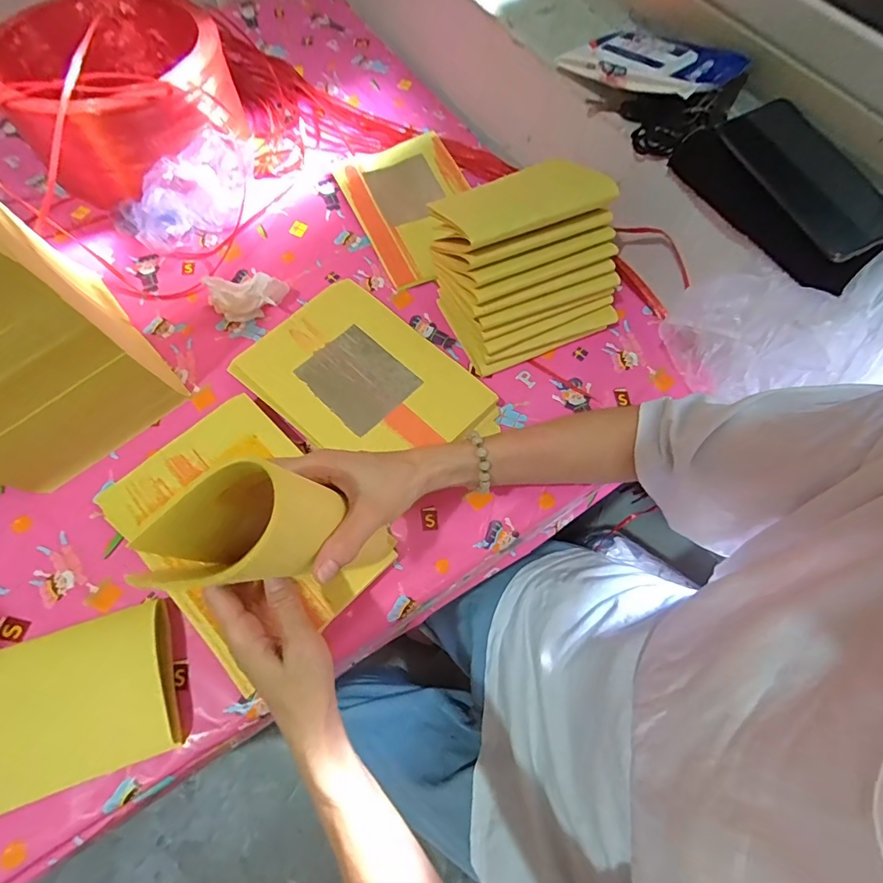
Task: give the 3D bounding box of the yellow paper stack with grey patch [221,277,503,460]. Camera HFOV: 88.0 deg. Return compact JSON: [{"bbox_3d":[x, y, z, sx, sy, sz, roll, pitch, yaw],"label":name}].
[{"bbox_3d":[-0.080,-0.058,0.487,0.237,0.033,0.165,40,72,15],"label":"yellow paper stack with grey patch"}]

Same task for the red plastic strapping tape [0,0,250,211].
[{"bbox_3d":[-0.403,-0.451,0.596,0.251,0.136,0.259,-23,69,-9],"label":"red plastic strapping tape"}]

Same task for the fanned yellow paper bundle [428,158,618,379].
[{"bbox_3d":[0.094,-0.188,0.492,0.174,0.135,0.148,-19,68,-8],"label":"fanned yellow paper bundle"}]

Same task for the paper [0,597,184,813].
[{"bbox_3d":[-0.302,0.212,0.372,0.160,0.018,0.118,-19,68,-8],"label":"paper"}]

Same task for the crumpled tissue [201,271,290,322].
[{"bbox_3d":[-0.227,-0.169,0.527,0.092,0.043,0.047,3,67,1],"label":"crumpled tissue"}]

